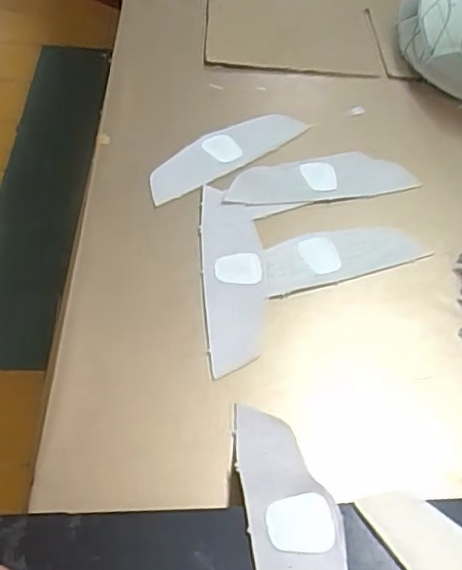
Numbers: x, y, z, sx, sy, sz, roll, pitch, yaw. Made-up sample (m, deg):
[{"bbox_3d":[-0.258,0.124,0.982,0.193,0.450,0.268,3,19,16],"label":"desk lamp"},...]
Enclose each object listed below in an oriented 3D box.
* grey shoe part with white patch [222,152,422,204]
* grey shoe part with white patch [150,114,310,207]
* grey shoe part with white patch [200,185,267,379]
[{"bbox_3d":[0.085,-0.102,0.578,0.183,0.005,0.056,-8,53,-11],"label":"grey shoe part with white patch"},{"bbox_3d":[-0.005,-0.132,0.599,0.187,0.006,0.051,-33,66,-27],"label":"grey shoe part with white patch"},{"bbox_3d":[0.002,-0.011,0.506,0.051,0.005,0.185,-1,52,-6],"label":"grey shoe part with white patch"}]

